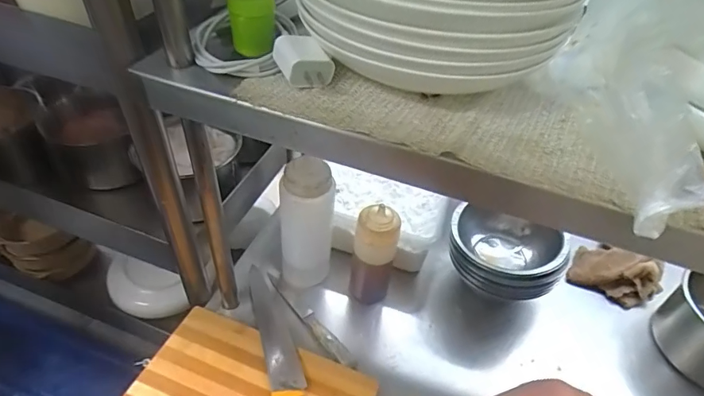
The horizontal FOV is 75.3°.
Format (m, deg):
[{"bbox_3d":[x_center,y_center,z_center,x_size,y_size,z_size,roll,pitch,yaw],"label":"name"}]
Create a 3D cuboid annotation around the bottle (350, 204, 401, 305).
[{"bbox_3d":[0.032,0.093,0.682,0.059,0.186,0.051,7,42,3],"label":"bottle"}]

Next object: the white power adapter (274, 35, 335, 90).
[{"bbox_3d":[-0.044,-0.123,0.416,0.047,0.035,0.042,-10,44,-17],"label":"white power adapter"}]

